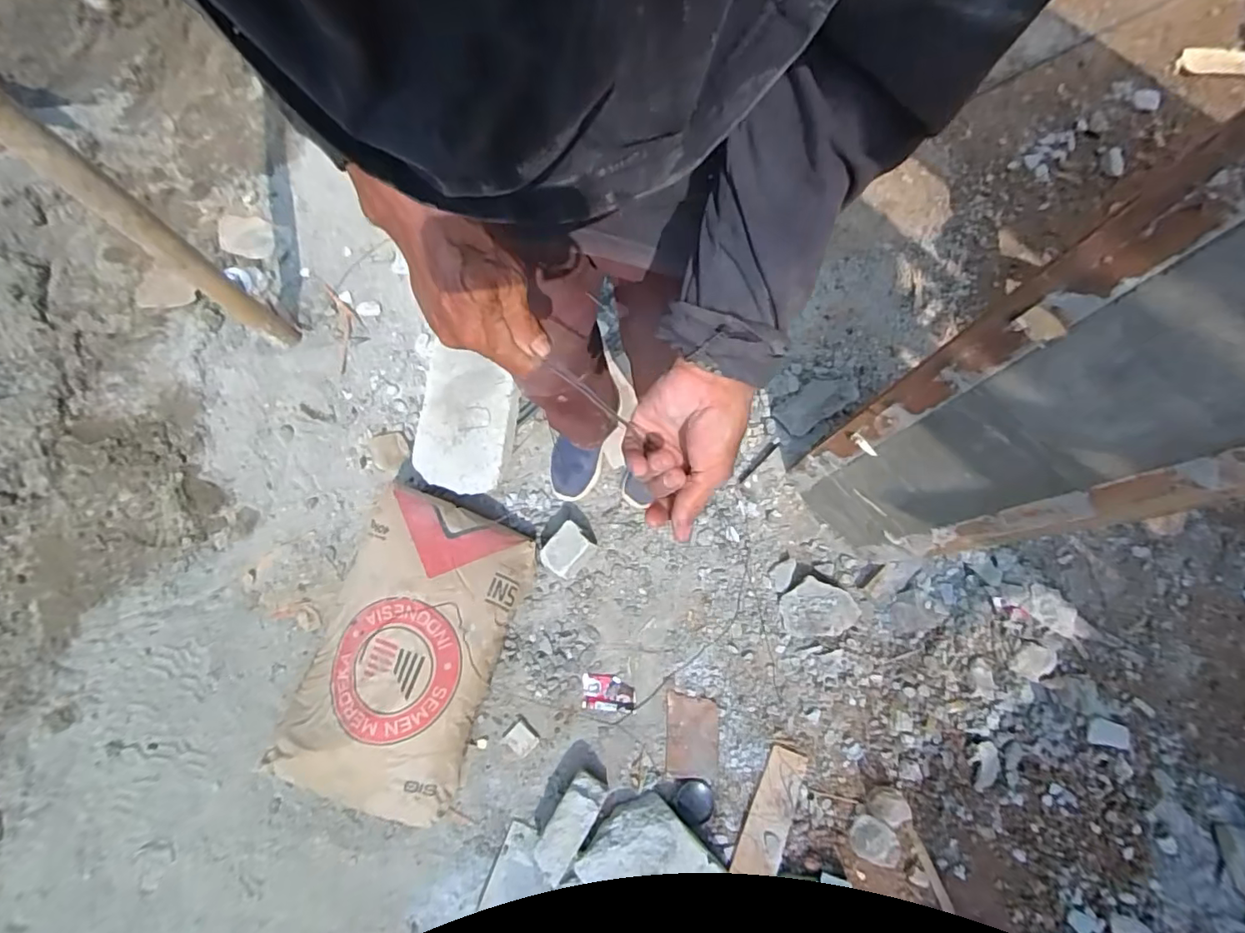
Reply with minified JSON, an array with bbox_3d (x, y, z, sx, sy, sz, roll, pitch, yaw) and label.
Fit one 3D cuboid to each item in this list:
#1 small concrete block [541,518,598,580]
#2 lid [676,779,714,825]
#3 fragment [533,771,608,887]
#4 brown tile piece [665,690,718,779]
[{"bbox_3d":[-0.120,0.182,1.194,0.082,0.088,0.111,39,78,8],"label":"small concrete block"},{"bbox_3d":[0.143,0.664,1.098,0.069,0.011,0.078,-3,76,-2],"label":"lid"},{"bbox_3d":[-0.101,0.681,1.057,0.075,0.072,0.189,30,77,6],"label":"fragment"},{"bbox_3d":[0.141,0.551,1.137,0.104,0.006,0.151,2,69,2],"label":"brown tile piece"}]

